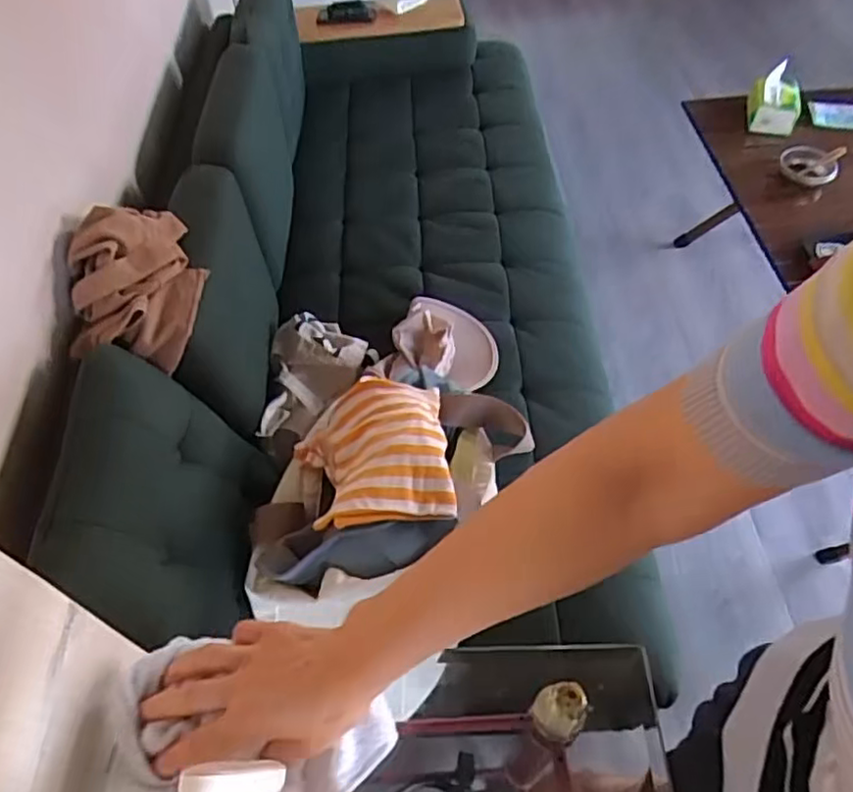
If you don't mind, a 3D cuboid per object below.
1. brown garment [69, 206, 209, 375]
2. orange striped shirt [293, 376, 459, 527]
[{"bbox_3d":[-0.377,-0.157,0.854,0.142,0.114,0.225,-1,54,3],"label":"brown garment"},{"bbox_3d":[-0.071,0.076,0.841,0.192,0.088,0.221,-6,54,-2],"label":"orange striped shirt"}]

